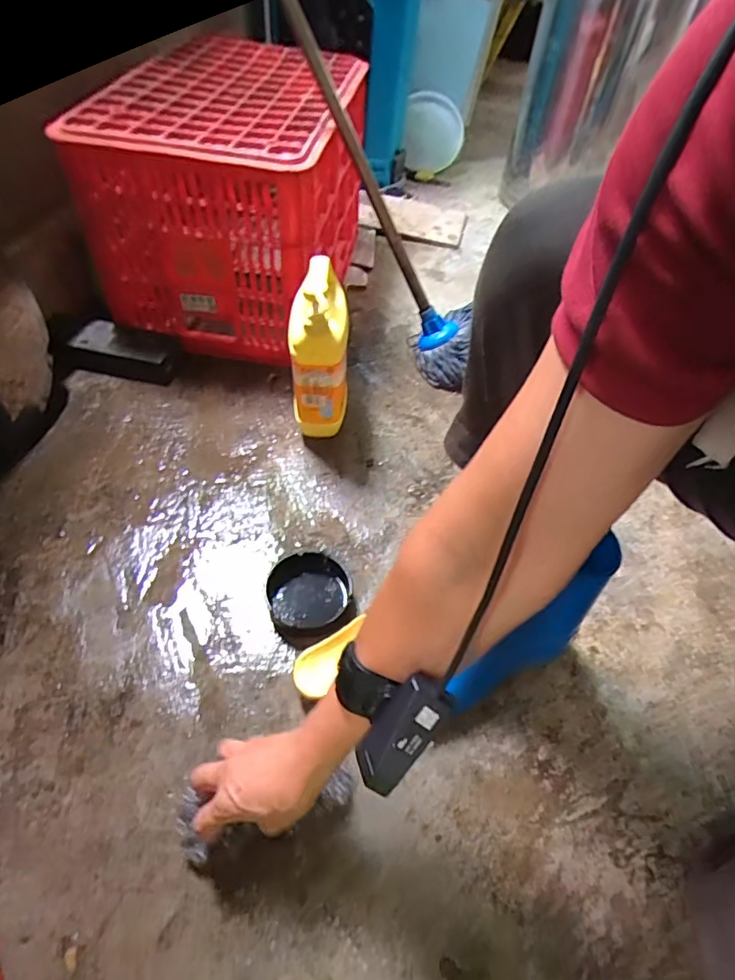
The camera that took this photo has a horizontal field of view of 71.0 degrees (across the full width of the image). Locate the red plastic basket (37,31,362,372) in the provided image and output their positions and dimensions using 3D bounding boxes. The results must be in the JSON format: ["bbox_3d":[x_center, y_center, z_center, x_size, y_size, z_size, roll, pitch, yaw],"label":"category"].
[{"bbox_3d":[-0.221,-0.569,0.965,0.342,0.314,0.597,9,50,3],"label":"red plastic basket"}]

